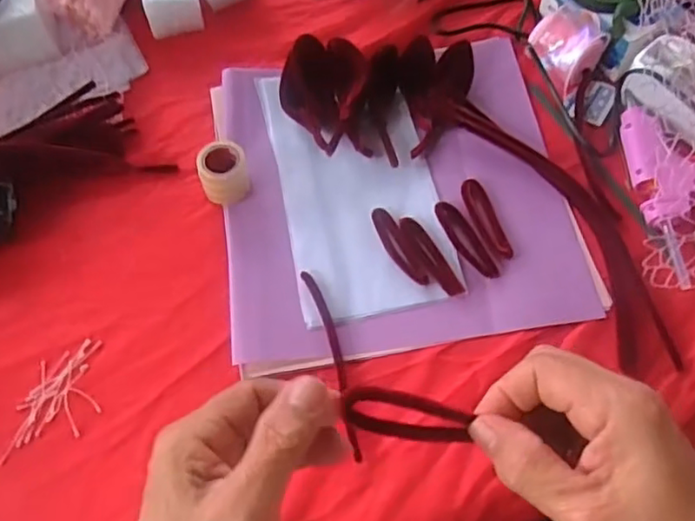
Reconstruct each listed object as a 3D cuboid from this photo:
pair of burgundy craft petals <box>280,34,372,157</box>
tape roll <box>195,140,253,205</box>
[{"bbox_3d":[-0.020,-0.132,0.516,0.073,0.040,0.097,-3,64,2],"label":"pair of burgundy craft petals"},{"bbox_3d":[-0.096,-0.066,0.493,0.038,0.040,0.041,-1,65,3],"label":"tape roll"}]

